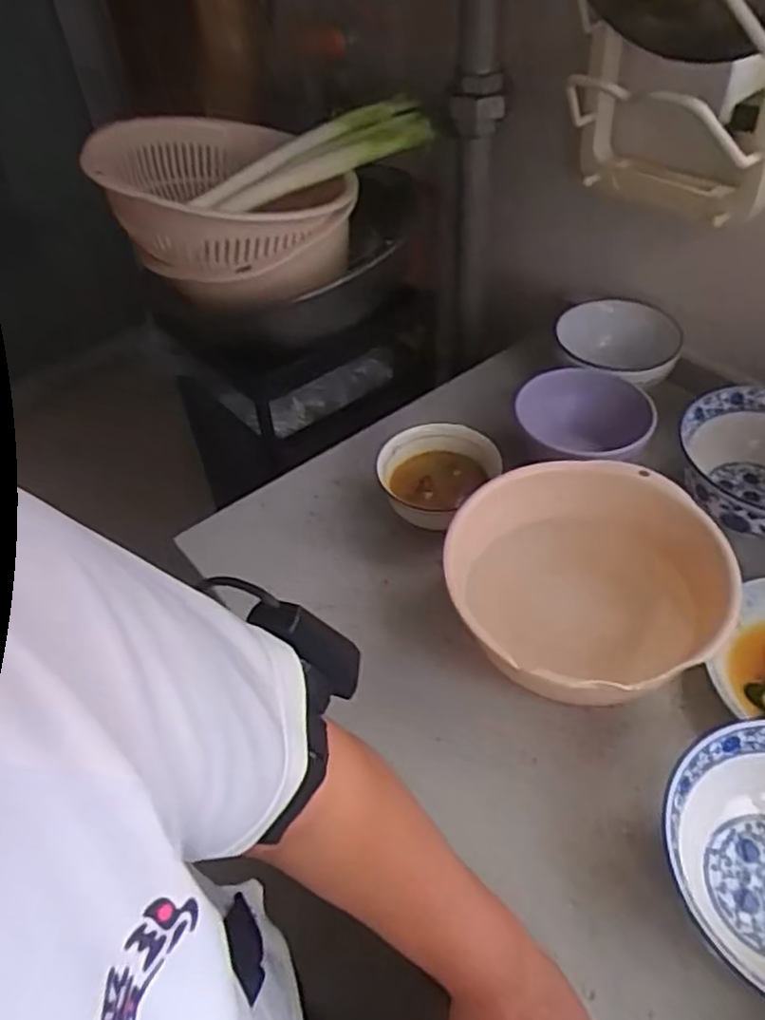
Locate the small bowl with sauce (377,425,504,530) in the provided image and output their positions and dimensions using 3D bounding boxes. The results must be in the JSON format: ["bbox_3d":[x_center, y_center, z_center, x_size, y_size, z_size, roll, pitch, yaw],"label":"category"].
[{"bbox_3d":[0.054,-0.029,0.721,0.097,0.067,0.117,32,57,29],"label":"small bowl with sauce"}]

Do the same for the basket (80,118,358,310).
[{"bbox_3d":[-0.168,-0.334,0.768,0.240,0.110,0.282,-23,50,-16],"label":"basket"}]

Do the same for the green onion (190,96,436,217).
[{"bbox_3d":[-0.081,-0.400,0.813,0.273,0.045,0.069,-23,49,0],"label":"green onion"}]

